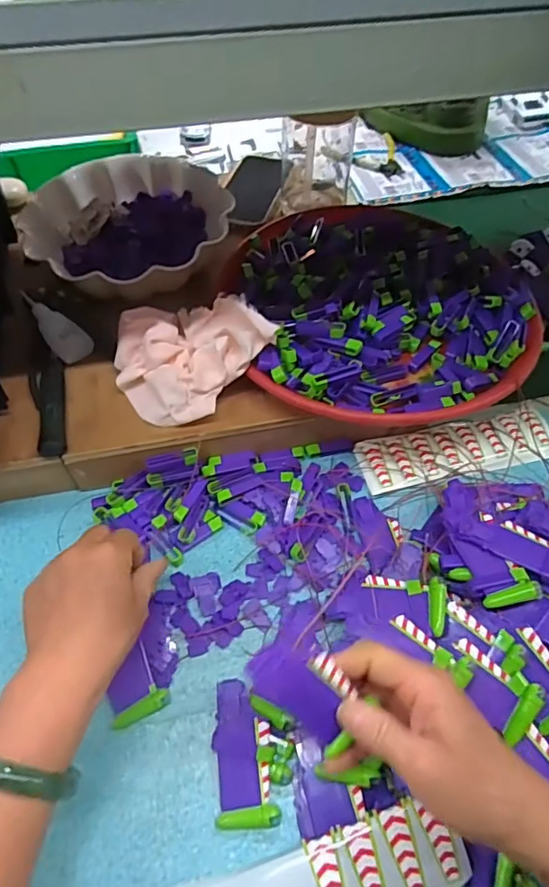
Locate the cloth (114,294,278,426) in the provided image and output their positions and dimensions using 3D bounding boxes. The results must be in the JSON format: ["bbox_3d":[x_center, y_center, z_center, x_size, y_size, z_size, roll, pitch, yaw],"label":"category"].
[{"bbox_3d":[-0.082,-0.085,0.465,0.113,0.034,0.135,44,95,16],"label":"cloth"}]

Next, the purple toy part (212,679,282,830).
[{"bbox_3d":[-0.023,0.216,0.363,0.040,0.010,0.090,-9,69,-6],"label":"purple toy part"}]

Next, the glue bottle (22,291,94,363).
[{"bbox_3d":[-0.215,-0.115,0.503,0.082,0.020,0.033,46,63,-4],"label":"glue bottle"}]

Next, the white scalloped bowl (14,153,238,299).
[{"bbox_3d":[-0.164,-0.241,0.581,0.190,0.060,0.205,0,56,0],"label":"white scalloped bowl"}]

